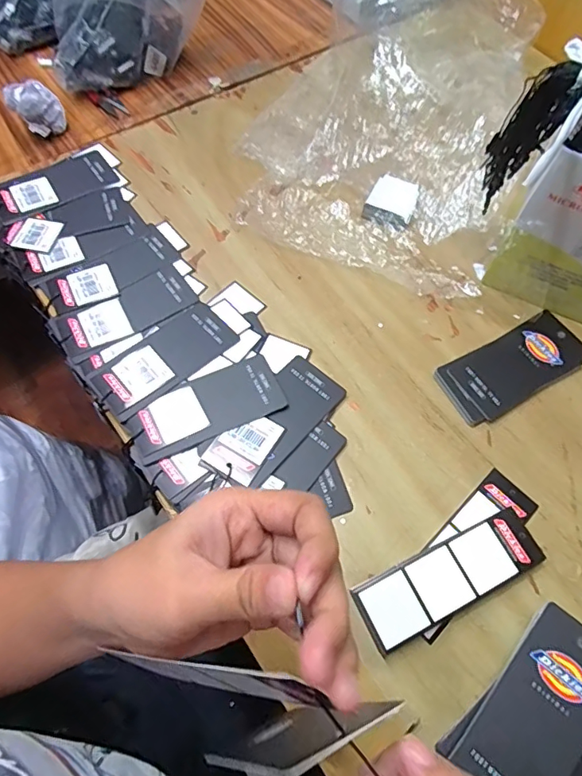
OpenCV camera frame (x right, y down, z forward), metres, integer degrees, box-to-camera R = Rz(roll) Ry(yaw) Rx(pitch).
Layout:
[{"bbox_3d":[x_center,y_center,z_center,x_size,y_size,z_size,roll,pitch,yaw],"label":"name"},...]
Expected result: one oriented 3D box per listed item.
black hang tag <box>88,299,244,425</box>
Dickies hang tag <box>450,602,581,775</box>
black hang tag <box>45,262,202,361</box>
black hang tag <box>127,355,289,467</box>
[{"bbox_3d":[-0.094,-0.022,0.370,0.051,0.006,0.107,41,66,18],"label":"black hang tag"},{"bbox_3d":[0.138,0.177,0.267,0.050,0.005,0.104,38,71,21],"label":"Dickies hang tag"},{"bbox_3d":[-0.131,-0.060,0.389,0.108,0.005,0.046,-31,68,-19],"label":"black hang tag"},{"bbox_3d":[-0.060,0.015,0.351,0.108,0.005,0.049,-24,63,-14],"label":"black hang tag"}]

